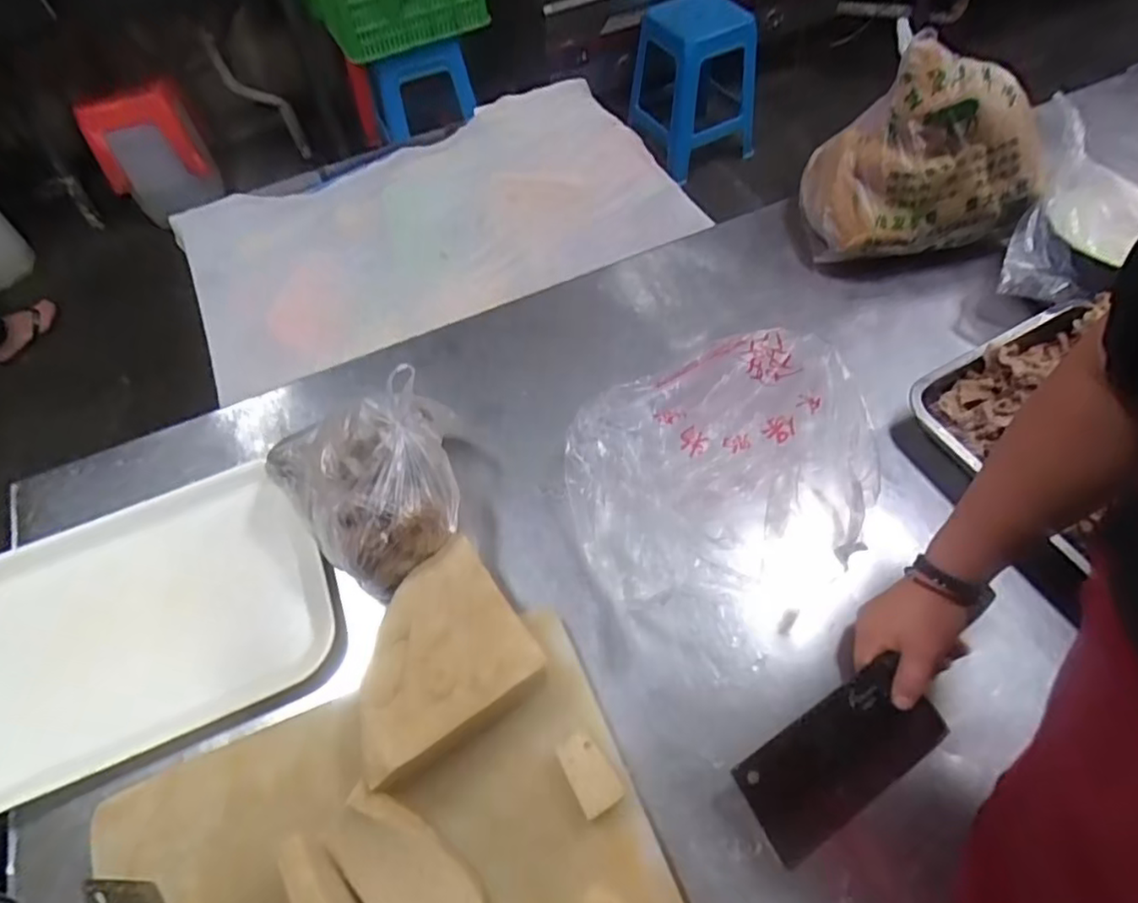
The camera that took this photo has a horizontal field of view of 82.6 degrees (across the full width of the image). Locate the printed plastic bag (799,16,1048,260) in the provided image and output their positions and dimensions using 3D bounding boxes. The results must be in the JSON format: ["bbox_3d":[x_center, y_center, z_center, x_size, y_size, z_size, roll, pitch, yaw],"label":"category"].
[{"bbox_3d":[0.469,-0.381,0.833,0.286,0.193,0.189,-5,57,0],"label":"printed plastic bag"}]

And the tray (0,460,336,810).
[{"bbox_3d":[-0.441,0.172,0.663,0.362,0.035,0.247,-21,70,-15],"label":"tray"}]

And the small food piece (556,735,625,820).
[{"bbox_3d":[0.017,0.277,0.557,0.036,0.034,0.061,-29,60,-14],"label":"small food piece"}]

